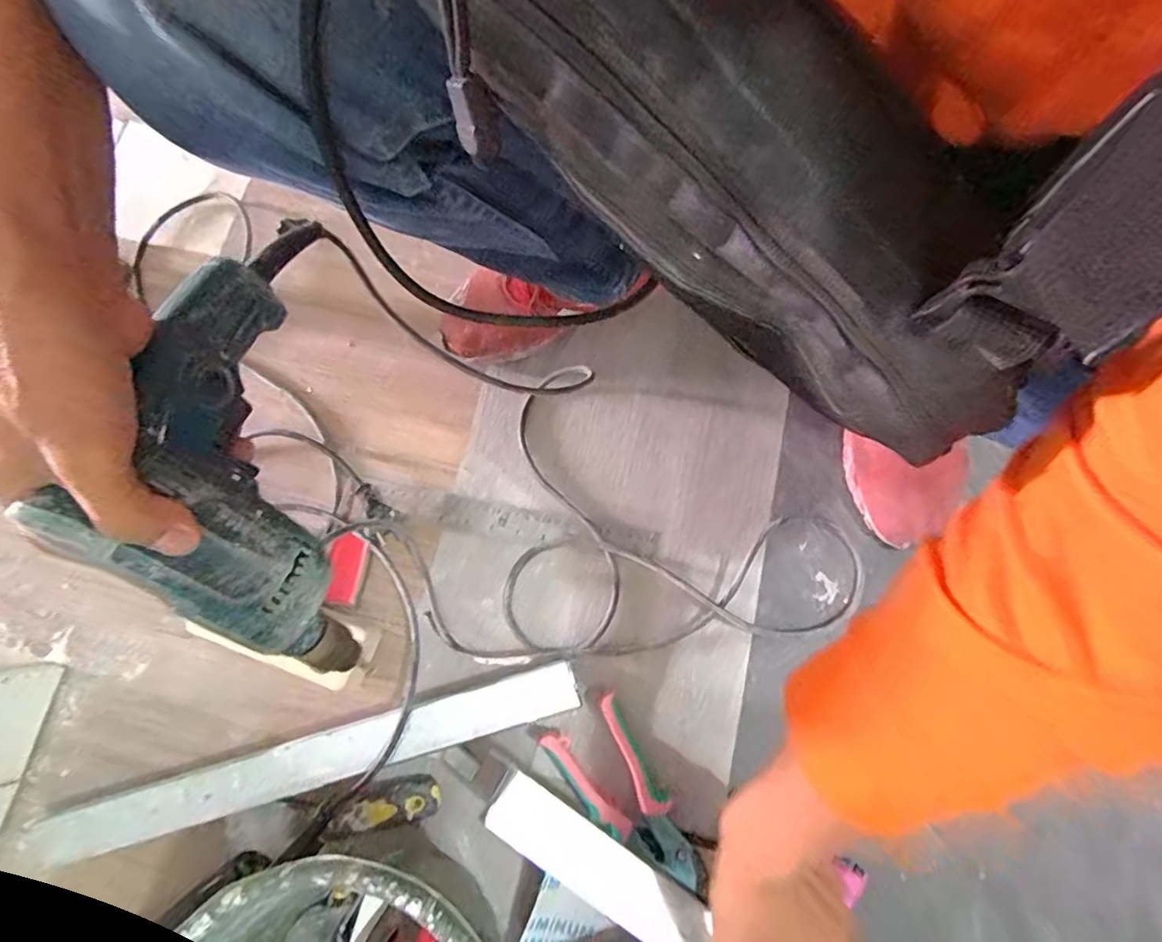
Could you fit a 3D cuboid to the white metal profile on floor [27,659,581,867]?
[{"bbox_3d":[-0.224,0.245,0.482,0.450,0.037,0.040,-16,76,-3],"label":"white metal profile on floor"}]

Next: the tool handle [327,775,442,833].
[{"bbox_3d":[-0.164,0.281,0.477,0.092,0.023,0.033,-14,76,-3],"label":"tool handle"}]

